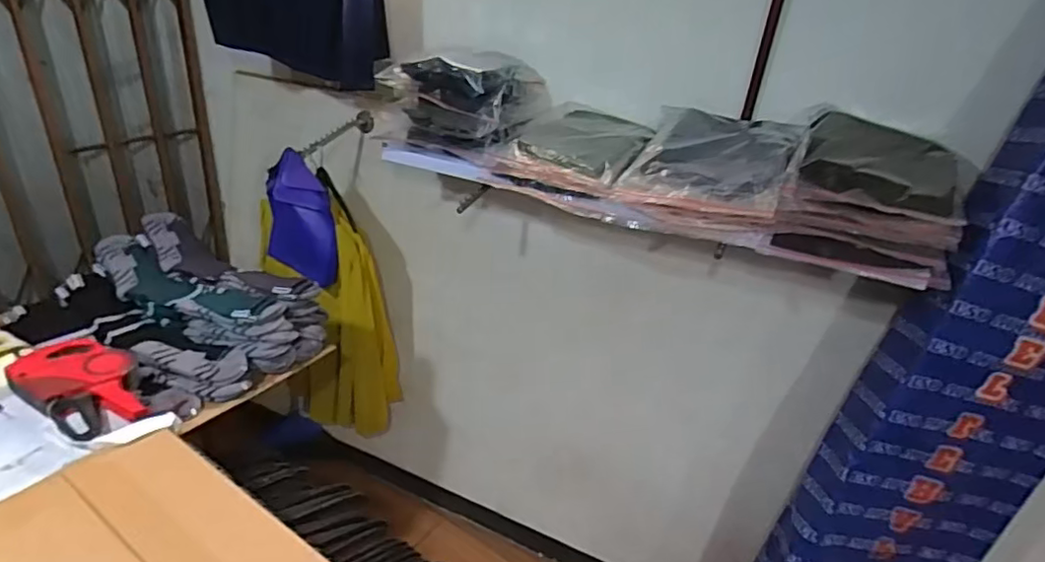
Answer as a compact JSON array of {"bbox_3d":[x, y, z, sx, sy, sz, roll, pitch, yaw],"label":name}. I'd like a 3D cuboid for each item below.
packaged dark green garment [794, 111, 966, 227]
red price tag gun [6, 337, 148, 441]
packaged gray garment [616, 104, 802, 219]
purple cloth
[{"bbox_3d":[0.658,-0.214,1.066,0.274,0.103,0.191,21,32,27],"label":"packaged dark green garment"},{"bbox_3d":[-0.652,0.157,0.870,0.141,0.045,0.210,-21,38,-40],"label":"red price tag gun"},{"bbox_3d":[0.396,-0.260,1.203,0.295,0.101,0.375,18,31,22],"label":"packaged gray garment"},{"bbox_3d":[-0.596,-0.179,1.562,0.123,0.327,0.253,-14,34,-32],"label":"purple cloth"}]

